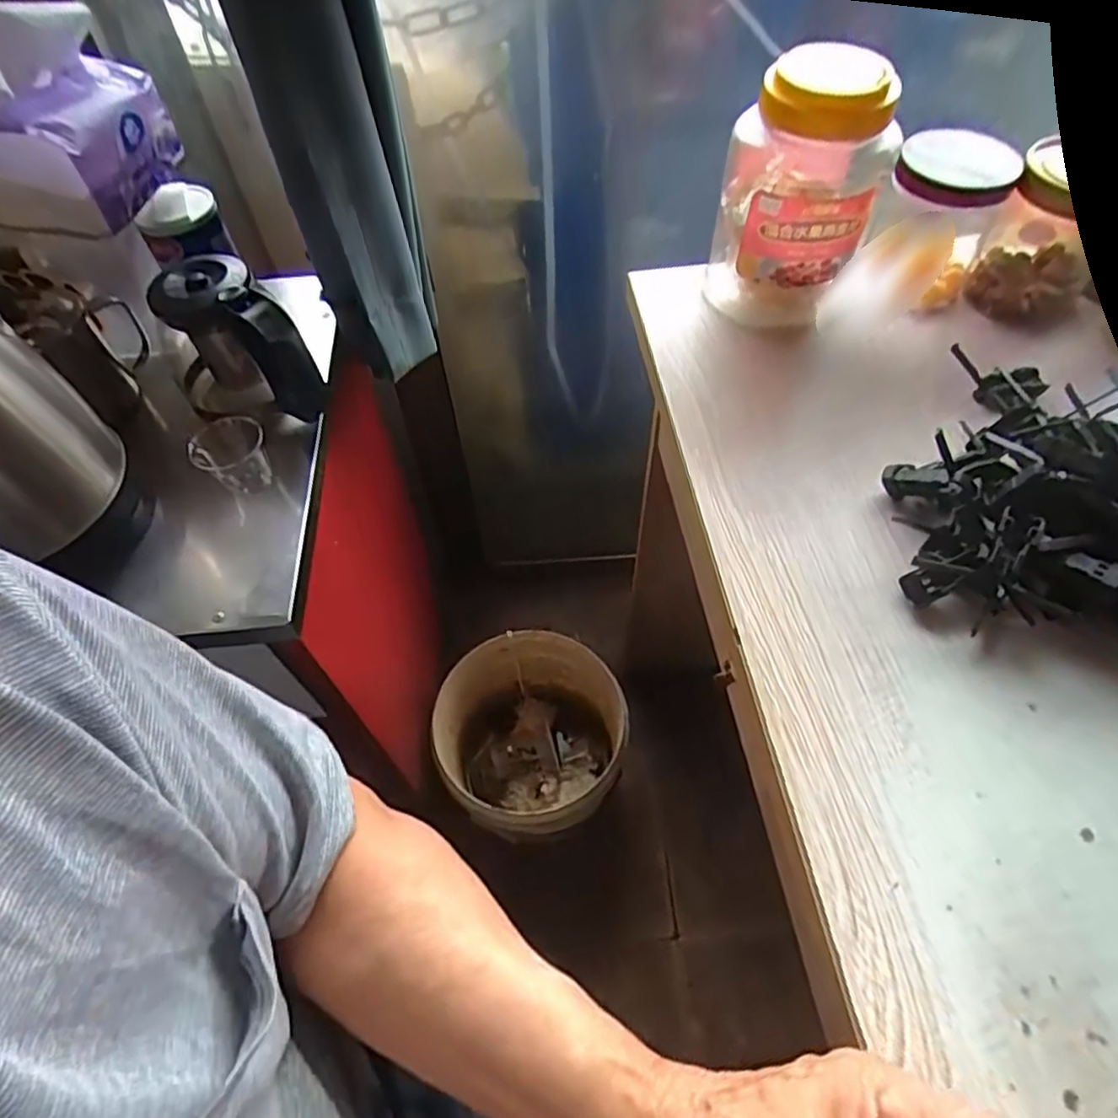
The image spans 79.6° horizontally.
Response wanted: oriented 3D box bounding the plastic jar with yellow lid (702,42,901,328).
[{"bbox_3d":[0.182,-0.267,0.506,0.109,0.178,0.083,-12,55,-4],"label":"plastic jar with yellow lid"}]

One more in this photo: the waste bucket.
[{"bbox_3d":[-0.036,0.285,0.994,0.253,0.242,0.256,-1,56,2],"label":"waste bucket"}]

